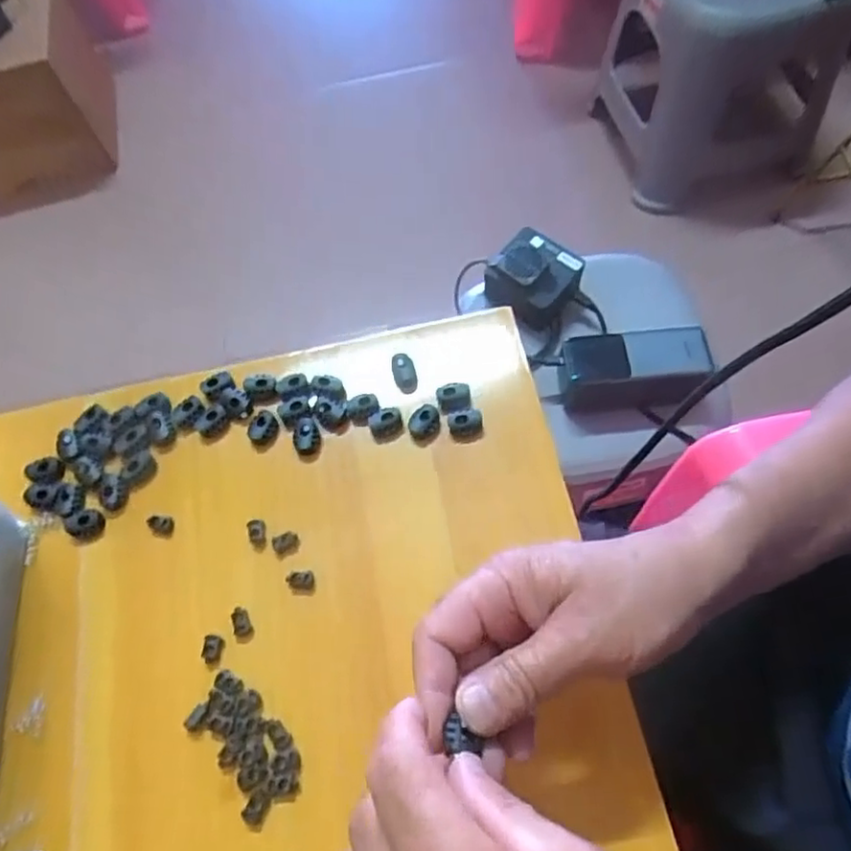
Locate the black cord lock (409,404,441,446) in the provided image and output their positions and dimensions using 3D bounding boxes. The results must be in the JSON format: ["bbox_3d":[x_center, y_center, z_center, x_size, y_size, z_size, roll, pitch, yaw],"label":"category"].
[{"bbox_3d":[-0.001,0.001,0.418,0.019,0.015,0.024,5,63,5],"label":"black cord lock"}]

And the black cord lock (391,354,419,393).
[{"bbox_3d":[-0.014,-0.035,0.439,0.015,0.010,0.026,-16,64,-2],"label":"black cord lock"}]

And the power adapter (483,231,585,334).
[{"bbox_3d":[0.111,-0.149,0.672,0.078,0.055,0.078,35,72,20],"label":"power adapter"}]

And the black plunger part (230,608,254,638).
[{"bbox_3d":[-0.104,0.112,0.377,0.010,0.007,0.016,-15,64,-1],"label":"black plunger part"}]

